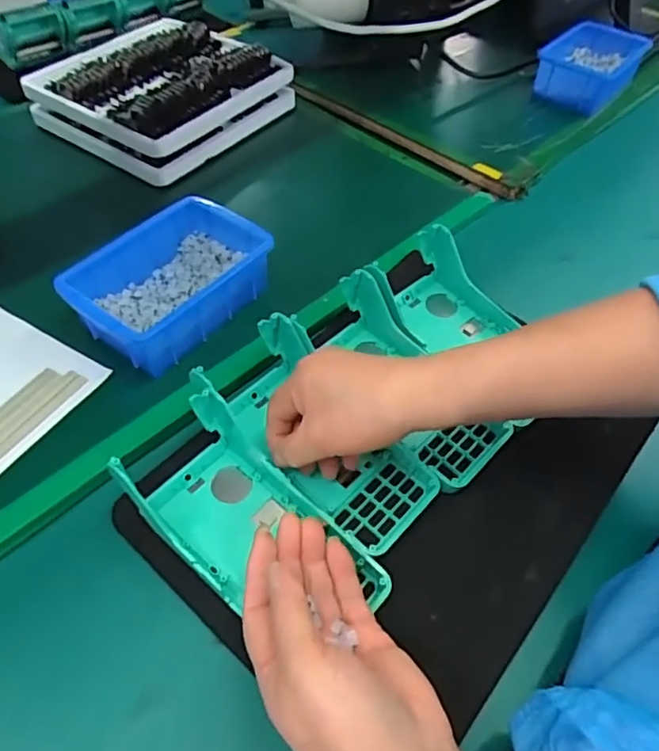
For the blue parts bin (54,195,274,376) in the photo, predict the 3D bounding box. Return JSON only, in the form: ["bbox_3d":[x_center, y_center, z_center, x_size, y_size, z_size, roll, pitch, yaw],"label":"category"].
[{"bbox_3d":[-0.127,-0.072,0.456,0.105,0.059,0.150,31,53,21],"label":"blue parts bin"}]

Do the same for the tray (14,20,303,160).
[{"bbox_3d":[-0.189,-0.337,0.631,0.219,0.025,0.219,30,57,17],"label":"tray"}]

